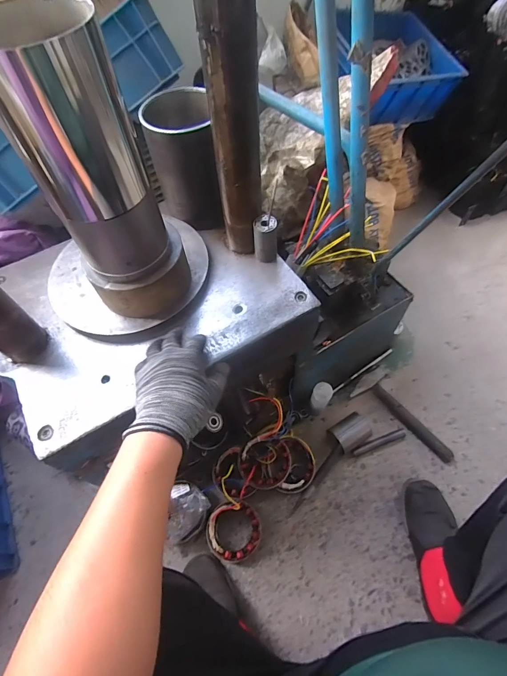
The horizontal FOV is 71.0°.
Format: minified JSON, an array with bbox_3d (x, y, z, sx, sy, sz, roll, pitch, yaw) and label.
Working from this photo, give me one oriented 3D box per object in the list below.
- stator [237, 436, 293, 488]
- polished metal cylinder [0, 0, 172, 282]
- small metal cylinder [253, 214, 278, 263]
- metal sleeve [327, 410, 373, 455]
[{"bbox_3d":[0.027,0.282,0.803,0.113,0.047,0.107,-1,60,2],"label":"stator"},{"bbox_3d":[-0.183,-0.192,0.399,0.113,0.263,0.091,-14,59,-5],"label":"polished metal cylinder"},{"bbox_3d":[0.020,-0.166,0.594,0.039,0.074,0.034,0,60,2],"label":"small metal cylinder"},{"bbox_3d":[0.229,0.229,0.850,0.088,0.066,0.068,-29,62,-14],"label":"metal sleeve"}]

